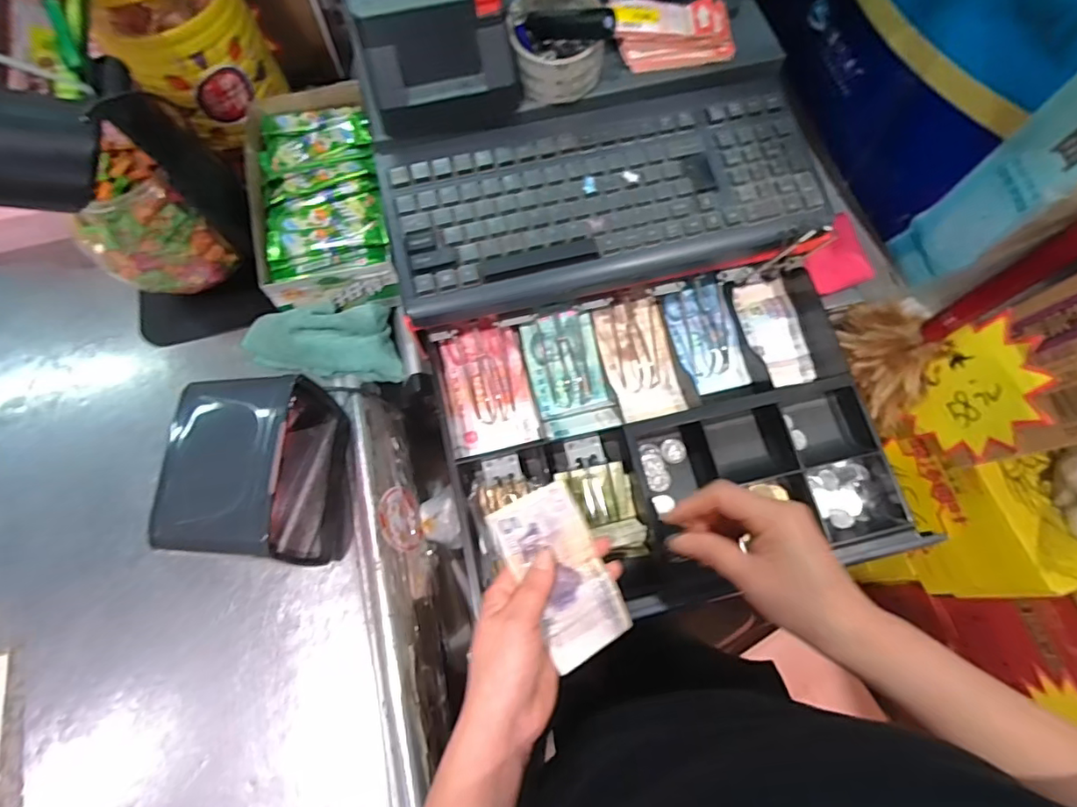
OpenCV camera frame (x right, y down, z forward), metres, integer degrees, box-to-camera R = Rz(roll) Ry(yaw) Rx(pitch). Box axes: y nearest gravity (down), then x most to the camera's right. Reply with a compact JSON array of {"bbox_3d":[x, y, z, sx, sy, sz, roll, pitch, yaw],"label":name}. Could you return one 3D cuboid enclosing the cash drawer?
[{"bbox_3d":[0.108,0.031,0.497,0.375,0.059,0.283,-13,72,-5],"label":"cash drawer"}]

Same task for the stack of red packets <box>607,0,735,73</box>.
[{"bbox_3d":[0.124,-0.347,0.505,0.106,0.031,0.053,-8,71,-4],"label":"stack of red packets"}]

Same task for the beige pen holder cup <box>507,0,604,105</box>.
[{"bbox_3d":[0.016,-0.315,0.483,0.082,0.063,0.084,0,71,-1],"label":"beige pen holder cup"}]

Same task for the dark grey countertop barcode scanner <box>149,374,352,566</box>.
[{"bbox_3d":[-0.235,0.065,0.470,0.100,0.152,0.133,-3,71,-2],"label":"dark grey countertop barcode scanner"}]

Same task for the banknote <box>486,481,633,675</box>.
[{"bbox_3d":[0.017,0.123,0.389,0.061,0.018,0.121,-26,85,-9],"label":"banknote"}]

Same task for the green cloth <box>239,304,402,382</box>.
[{"bbox_3d":[-0.227,-0.060,0.551,0.158,0.066,0.076,-8,71,-4],"label":"green cloth"}]

